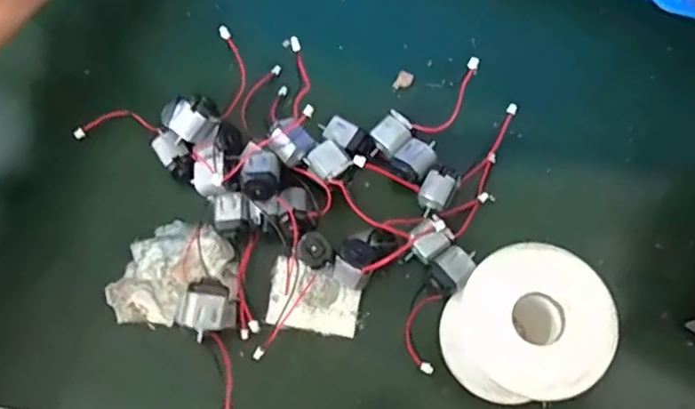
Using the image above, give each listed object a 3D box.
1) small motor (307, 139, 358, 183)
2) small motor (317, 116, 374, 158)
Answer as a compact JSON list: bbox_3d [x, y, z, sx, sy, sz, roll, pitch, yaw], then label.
[{"bbox_3d":[-0.008,-0.019,0.324,0.017,0.017,0.025,-37,72,-13],"label":"small motor"},{"bbox_3d":[-0.001,-0.035,0.345,0.030,0.019,0.017,37,73,14],"label":"small motor"}]

